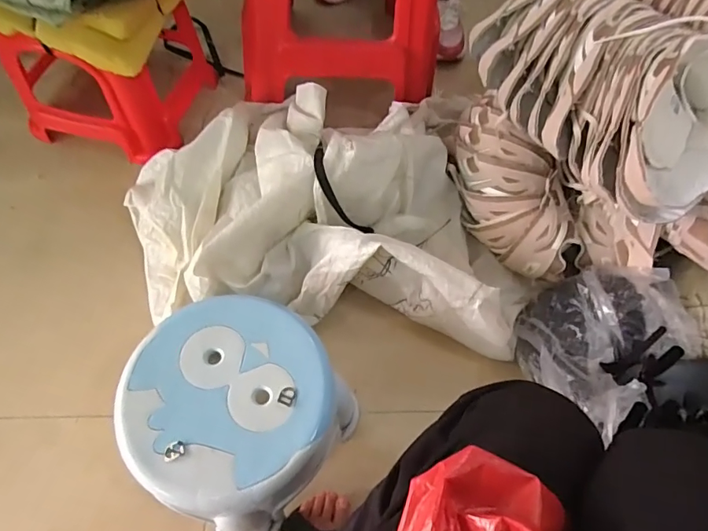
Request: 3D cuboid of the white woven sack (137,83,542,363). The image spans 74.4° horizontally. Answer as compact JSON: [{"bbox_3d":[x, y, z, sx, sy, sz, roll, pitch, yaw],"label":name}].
[{"bbox_3d":[-0.032,-0.113,0.772,0.667,0.191,0.432,7,60,0],"label":"white woven sack"}]

